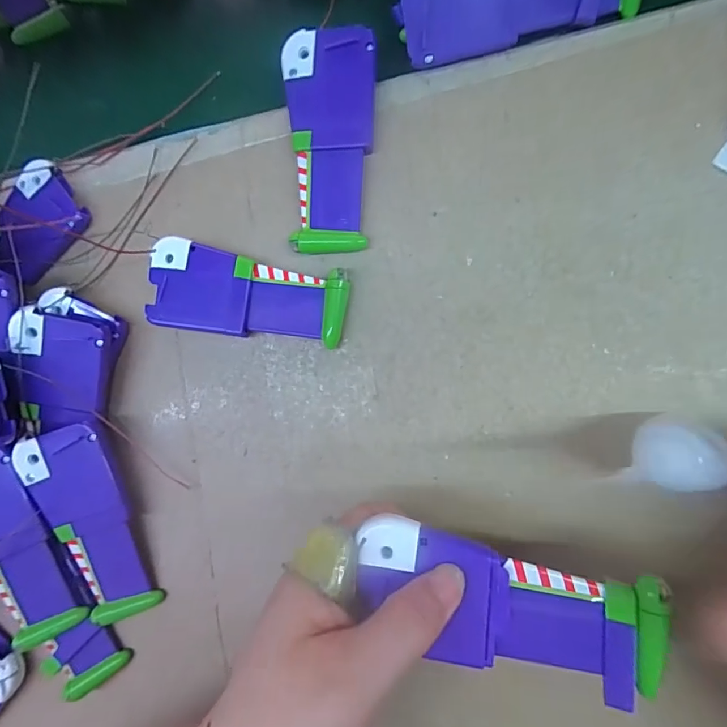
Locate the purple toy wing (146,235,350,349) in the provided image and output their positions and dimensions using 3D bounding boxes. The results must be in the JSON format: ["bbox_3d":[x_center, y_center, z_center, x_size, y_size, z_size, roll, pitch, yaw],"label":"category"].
[{"bbox_3d":[-0.067,-0.040,0.259,0.116,0.012,0.048,9,90,13],"label":"purple toy wing"}]

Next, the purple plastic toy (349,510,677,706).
[{"bbox_3d":[0.055,0.097,0.179,0.116,0.010,0.049,15,92,9],"label":"purple plastic toy"}]

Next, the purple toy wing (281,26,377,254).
[{"bbox_3d":[-0.019,-0.123,0.249,0.048,0.010,0.120,2,88,12],"label":"purple toy wing"}]

